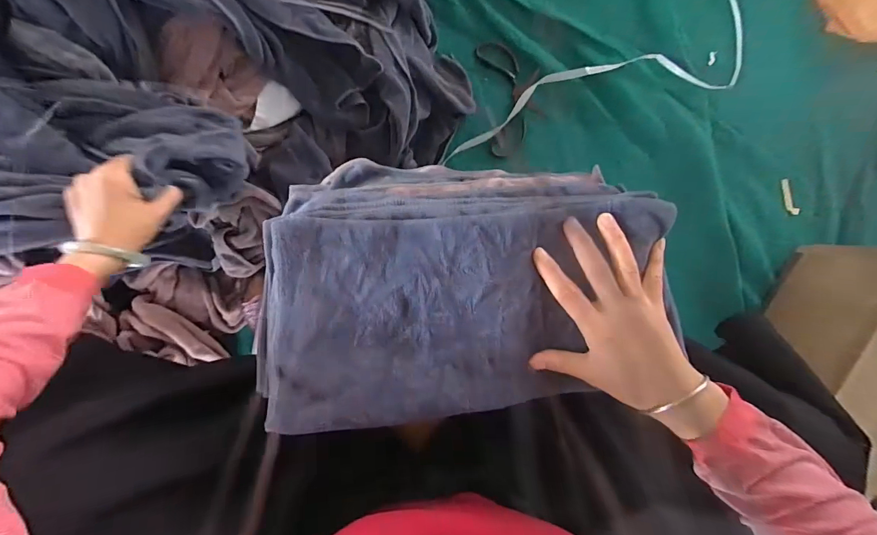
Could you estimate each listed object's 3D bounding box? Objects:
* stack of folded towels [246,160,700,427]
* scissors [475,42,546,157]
[{"bbox_3d":[0.021,0.013,0.369,0.322,0.105,0.214,3,93,-9],"label":"stack of folded towels"},{"bbox_3d":[0.135,-0.307,0.723,0.104,0.029,0.197,-11,95,-8],"label":"scissors"}]

